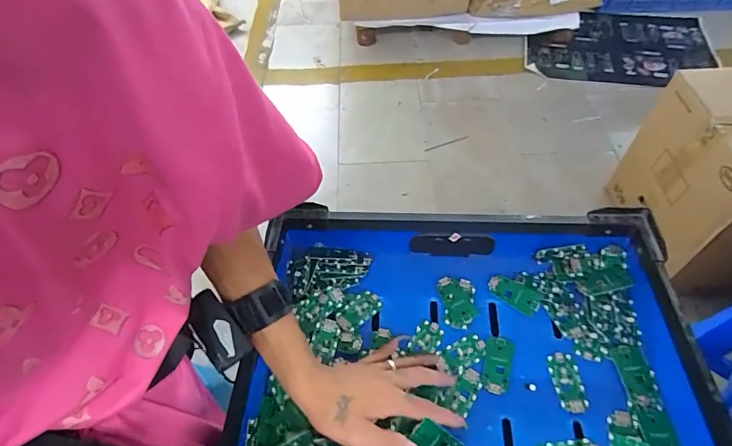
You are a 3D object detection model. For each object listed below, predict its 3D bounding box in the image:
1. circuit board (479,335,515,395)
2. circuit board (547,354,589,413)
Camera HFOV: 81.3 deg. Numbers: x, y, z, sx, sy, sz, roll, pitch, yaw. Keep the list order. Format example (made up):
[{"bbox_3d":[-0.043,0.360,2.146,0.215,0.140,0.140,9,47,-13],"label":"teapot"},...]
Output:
[{"bbox_3d":[0.150,0.161,0.488,0.032,0.007,0.063,15,54,12],"label":"circuit board"},{"bbox_3d":[0.223,0.177,0.473,0.029,0.004,0.061,-5,54,7],"label":"circuit board"}]

